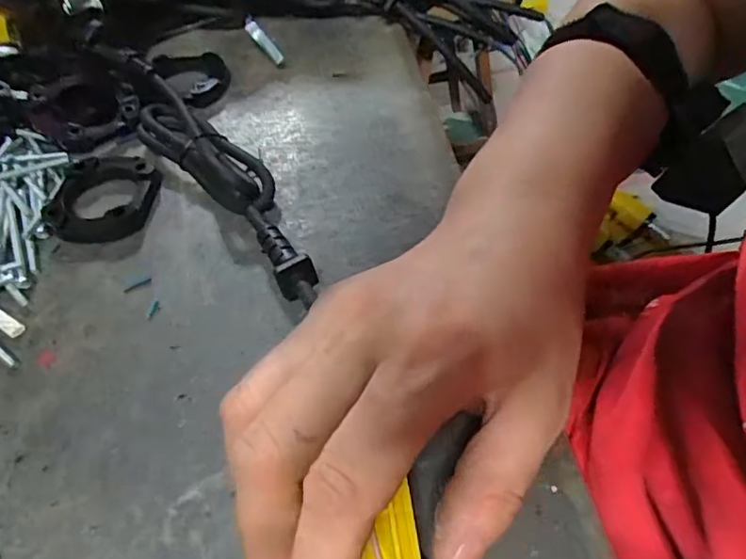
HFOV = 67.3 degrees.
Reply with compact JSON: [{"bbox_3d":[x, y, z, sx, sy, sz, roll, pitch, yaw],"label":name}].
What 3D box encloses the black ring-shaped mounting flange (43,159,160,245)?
[{"bbox_3d":[-0.140,-0.044,0.294,0.048,0.012,0.054,2,51,4],"label":"black ring-shaped mounting flange"}]

